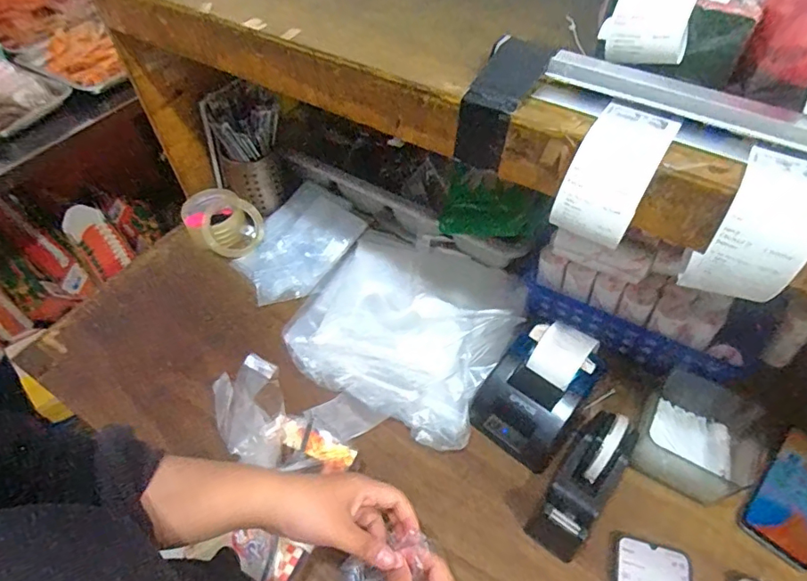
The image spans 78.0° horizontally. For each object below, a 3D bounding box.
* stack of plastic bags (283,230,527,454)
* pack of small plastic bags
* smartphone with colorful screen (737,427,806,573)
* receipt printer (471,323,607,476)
[{"bbox_3d":[0.004,0.037,0.736,0.311,0.042,0.289,26,57,20],"label":"stack of plastic bags"},{"bbox_3d":[-0.181,-0.084,0.849,0.165,0.022,0.234,26,57,20],"label":"pack of small plastic bags"},{"bbox_3d":[0.468,0.238,0.589,0.078,0.005,0.164,37,61,26],"label":"smartphone with colorful screen"},{"bbox_3d":[0.171,0.129,0.638,0.116,0.102,0.158,32,59,24],"label":"receipt printer"}]

